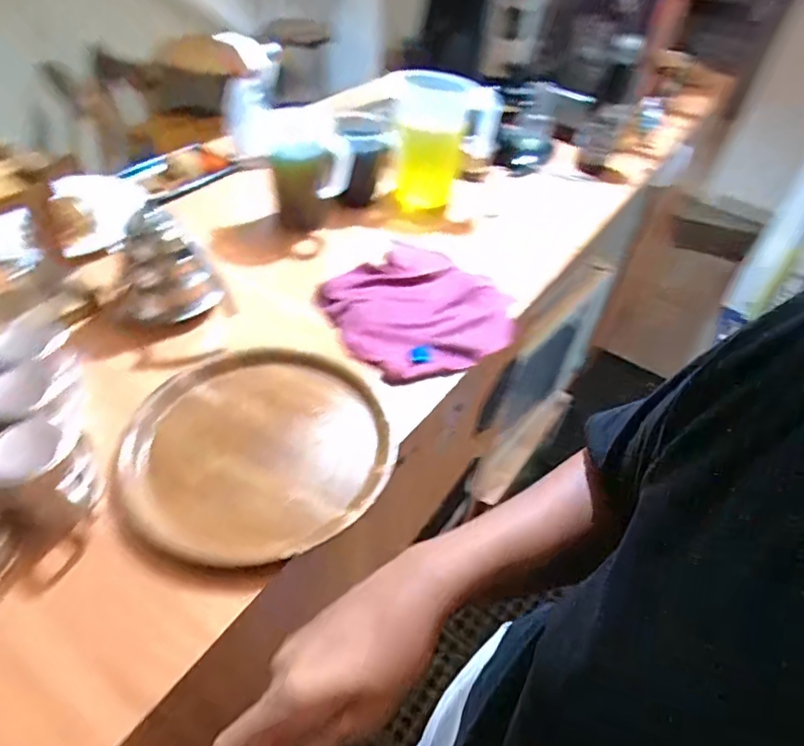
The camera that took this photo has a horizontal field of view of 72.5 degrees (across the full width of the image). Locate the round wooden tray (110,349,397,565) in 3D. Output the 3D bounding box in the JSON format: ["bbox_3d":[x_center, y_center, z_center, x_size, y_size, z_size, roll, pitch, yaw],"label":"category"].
[{"bbox_3d":[-0.160,0.078,0.624,0.287,0.023,0.281,3,45,-3],"label":"round wooden tray"}]

